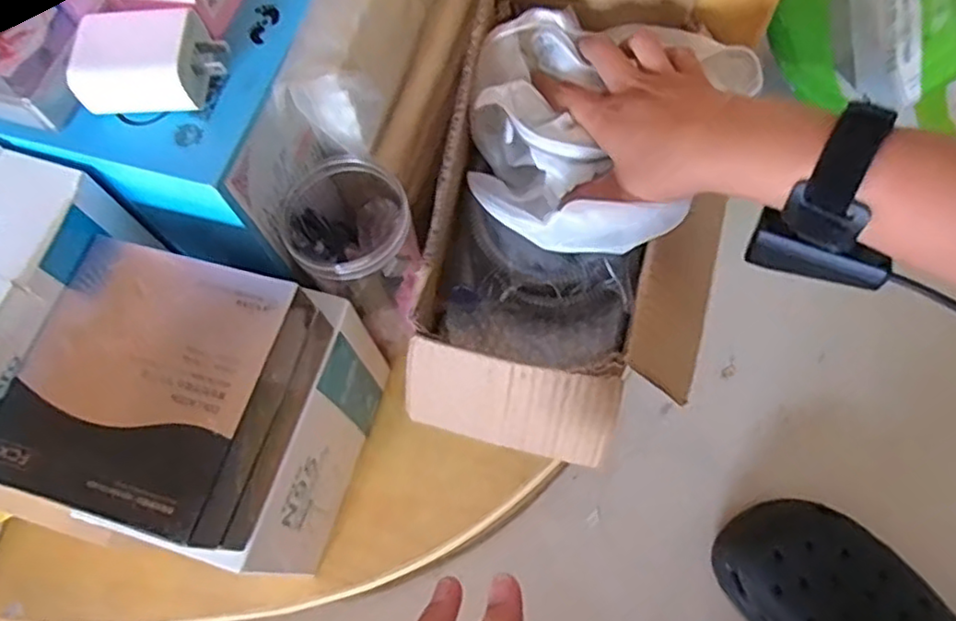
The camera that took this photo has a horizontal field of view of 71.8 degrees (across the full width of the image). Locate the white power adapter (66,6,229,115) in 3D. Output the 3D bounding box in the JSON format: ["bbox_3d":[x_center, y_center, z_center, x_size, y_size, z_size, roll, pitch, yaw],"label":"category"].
[{"bbox_3d":[-0.149,-0.115,0.301,0.061,0.029,0.040,-1,68,2],"label":"white power adapter"}]

